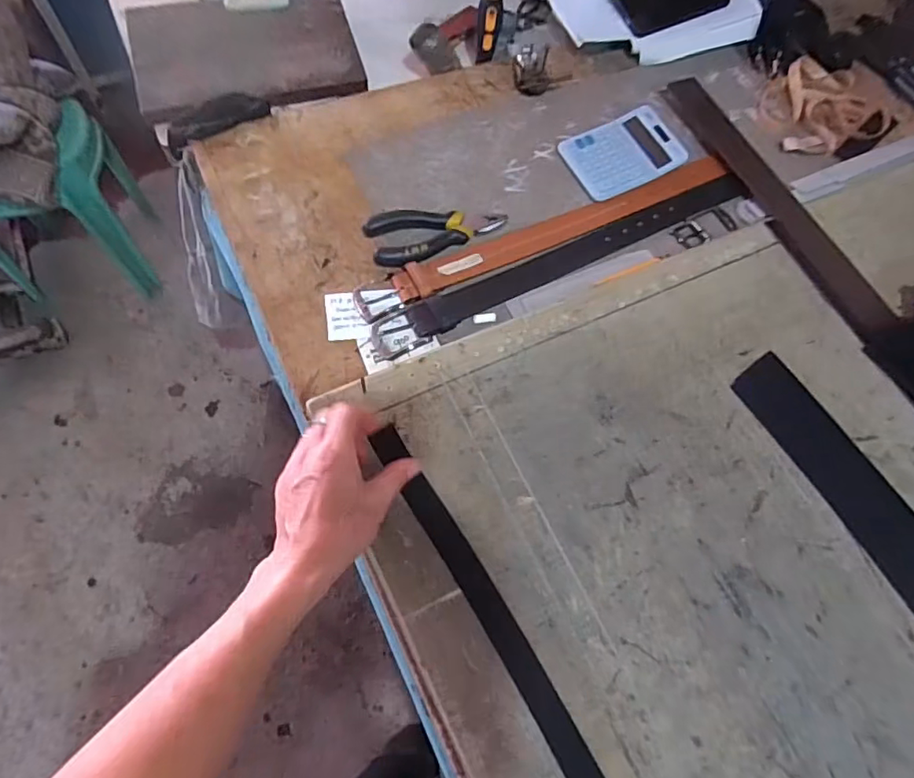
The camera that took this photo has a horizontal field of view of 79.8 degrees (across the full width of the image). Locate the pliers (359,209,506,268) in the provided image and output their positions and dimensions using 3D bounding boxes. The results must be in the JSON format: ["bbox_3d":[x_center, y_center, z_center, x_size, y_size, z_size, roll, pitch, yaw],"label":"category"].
[{"bbox_3d":[-0.022,-0.180,0.603,0.154,0.017,0.069,-24,71,-16],"label":"pliers"}]

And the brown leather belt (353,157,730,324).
[{"bbox_3d":[0.118,-0.185,0.622,0.490,0.013,0.044,-24,70,-15],"label":"brown leather belt"}]

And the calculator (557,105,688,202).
[{"bbox_3d":[0.205,-0.291,0.674,0.141,0.024,0.099,-22,70,-15],"label":"calculator"}]

